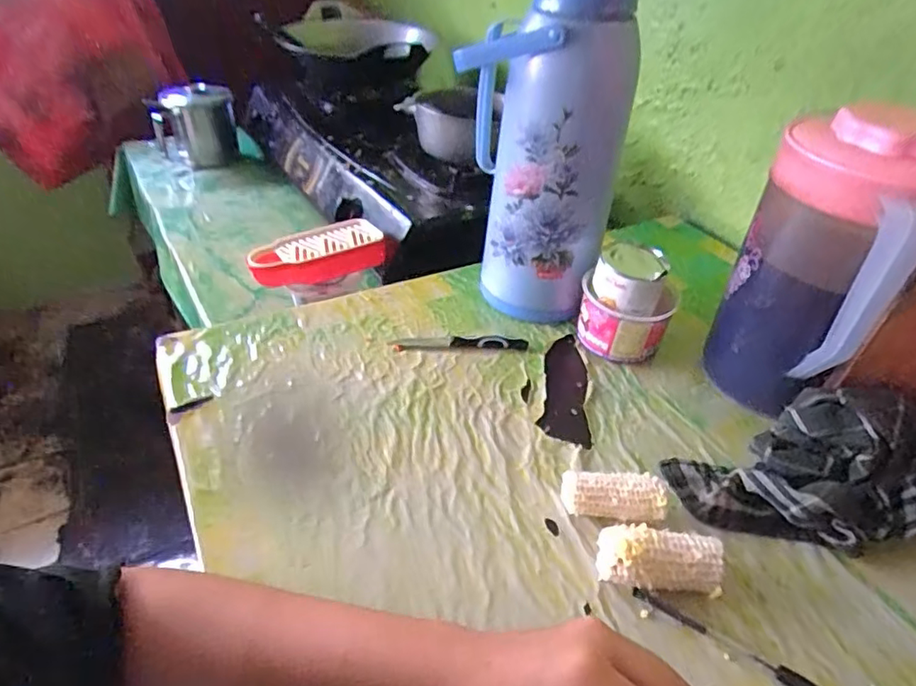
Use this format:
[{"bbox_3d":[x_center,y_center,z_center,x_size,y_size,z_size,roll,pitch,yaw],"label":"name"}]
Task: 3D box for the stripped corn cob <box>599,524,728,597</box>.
[{"bbox_3d":[0.149,0.160,0.413,0.085,0.035,0.038,8,39,4],"label":"stripped corn cob"}]

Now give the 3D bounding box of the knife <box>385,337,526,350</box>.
[{"bbox_3d":[0.003,-0.001,0.625,0.149,0.009,0.016,2,39,-3],"label":"knife"}]

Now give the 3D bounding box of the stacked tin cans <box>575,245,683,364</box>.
[{"bbox_3d":[0.180,-0.041,0.612,0.076,0.109,0.081,3,39,-2],"label":"stacked tin cans"}]

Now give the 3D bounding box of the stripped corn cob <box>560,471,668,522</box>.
[{"bbox_3d":[0.125,0.126,0.458,0.078,0.036,0.032,10,39,7],"label":"stripped corn cob"}]

